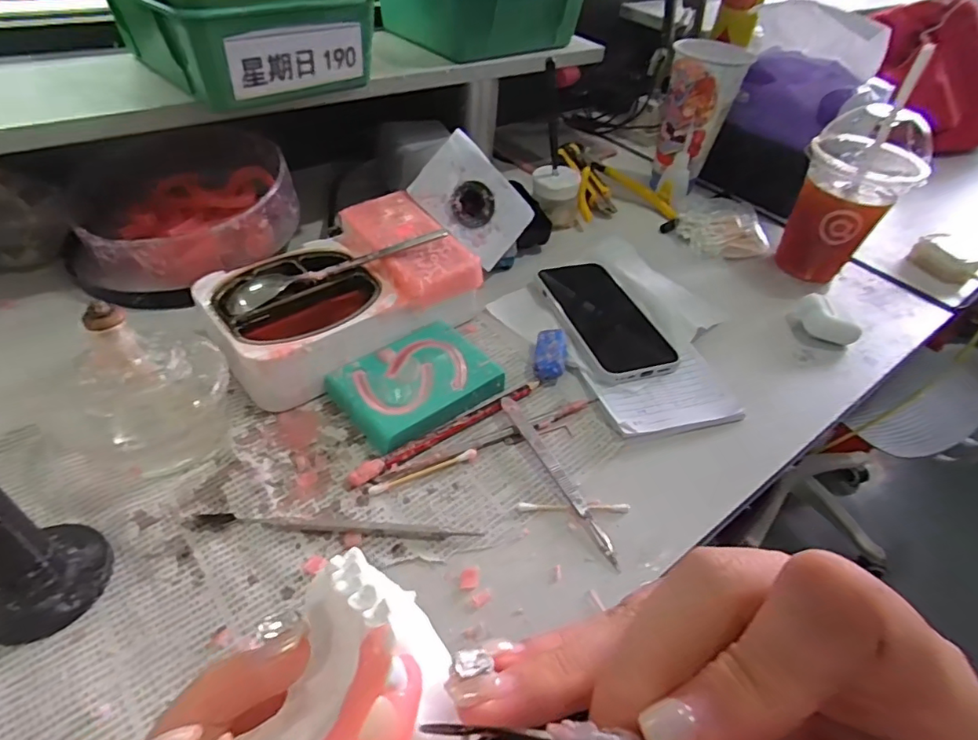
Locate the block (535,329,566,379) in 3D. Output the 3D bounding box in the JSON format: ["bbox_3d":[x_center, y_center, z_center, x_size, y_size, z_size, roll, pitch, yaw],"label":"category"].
[{"bbox_3d":[0.049,-0.012,0.420,0.024,0.019,0.046,8,45,0],"label":"block"}]

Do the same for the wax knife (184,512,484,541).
[{"bbox_3d":[-0.089,0.092,0.312,0.167,0.005,0.009,5,46,-3],"label":"wax knife"}]

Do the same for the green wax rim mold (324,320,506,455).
[{"bbox_3d":[-0.052,0.009,0.387,0.108,0.018,0.079,-28,56,-30],"label":"green wax rim mold"}]

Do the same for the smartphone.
[{"bbox_3d":[0.100,-0.045,0.461,0.076,0.012,0.146,-10,48,-17],"label":"smartphone"}]

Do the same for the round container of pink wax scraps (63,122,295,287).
[{"bbox_3d":[-0.264,-0.144,0.475,0.171,0.053,0.151,-25,54,-28],"label":"round container of pink wax scraps"}]

